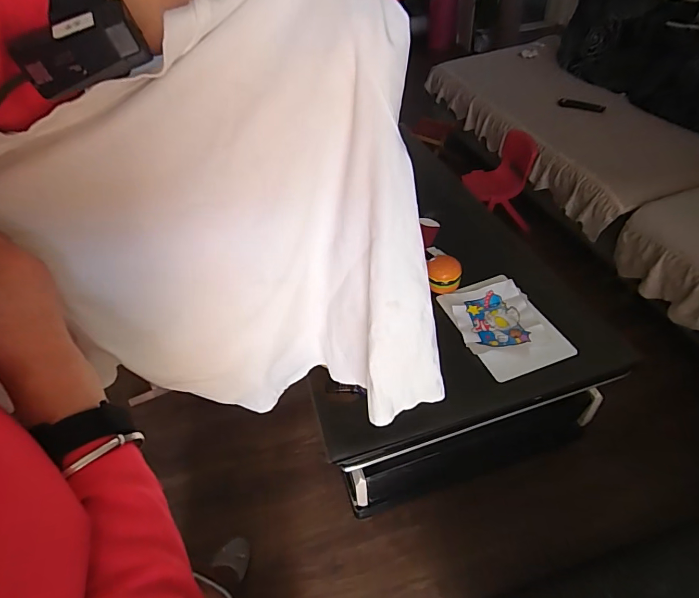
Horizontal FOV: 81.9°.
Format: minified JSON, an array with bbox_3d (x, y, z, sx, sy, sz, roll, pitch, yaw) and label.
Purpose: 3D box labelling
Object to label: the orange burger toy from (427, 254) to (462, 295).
[{"bbox_3d":[0.246,-0.063,1.055,0.088,0.059,0.094,6,46,10],"label":"orange burger toy"}]

